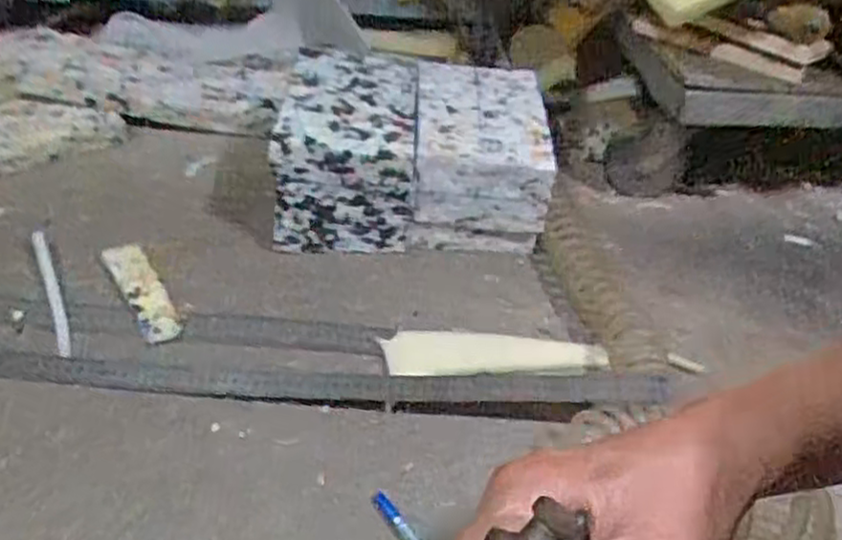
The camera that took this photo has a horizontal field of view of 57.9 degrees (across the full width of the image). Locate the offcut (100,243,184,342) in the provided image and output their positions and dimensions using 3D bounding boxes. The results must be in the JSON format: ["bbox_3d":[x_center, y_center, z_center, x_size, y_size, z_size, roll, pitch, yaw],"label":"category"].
[{"bbox_3d":[-0.276,0.018,0.753,0.037,0.010,0.145,-21,49,-27],"label":"offcut"}]

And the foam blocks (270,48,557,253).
[{"bbox_3d":[-0.009,-0.138,0.868,0.300,0.133,0.215,1,43,-6],"label":"foam blocks"}]

